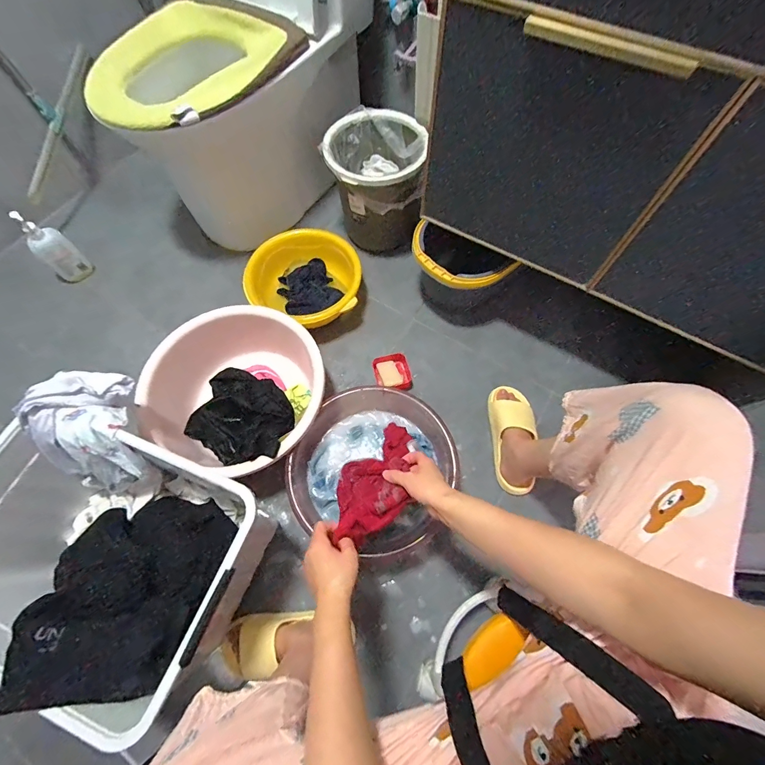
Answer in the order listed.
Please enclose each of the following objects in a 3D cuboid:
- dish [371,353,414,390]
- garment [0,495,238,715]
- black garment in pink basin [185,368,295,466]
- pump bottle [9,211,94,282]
[{"bbox_3d":[0.026,-0.023,0.935,0.094,0.036,0.100,-16,67,-6],"label":"dish"},{"bbox_3d":[-0.456,0.326,0.609,0.311,0.247,0.267,3,66,2],"label":"garment"},{"bbox_3d":[-0.314,0.074,0.803,0.261,0.085,0.202,22,68,10],"label":"black garment in pink basin"},{"bbox_3d":[-0.931,-0.382,1.011,0.072,0.190,0.091,34,71,14],"label":"pump bottle"}]

